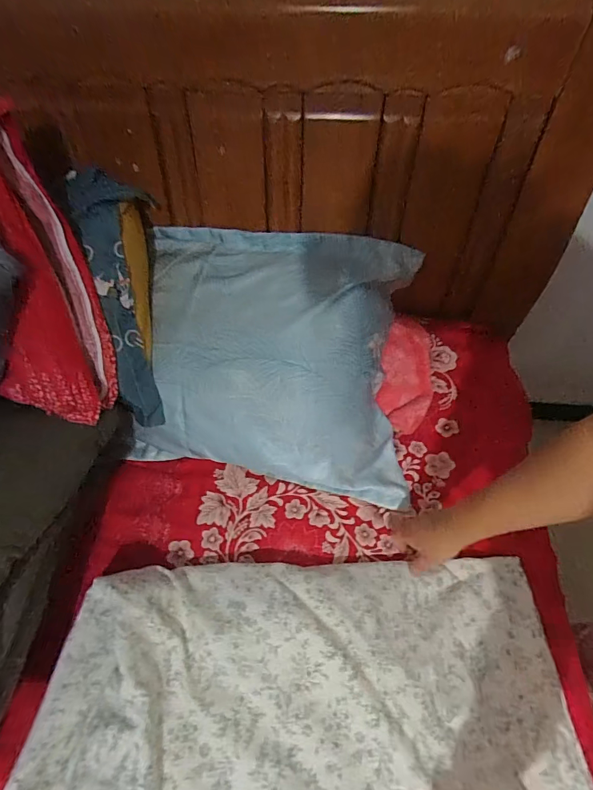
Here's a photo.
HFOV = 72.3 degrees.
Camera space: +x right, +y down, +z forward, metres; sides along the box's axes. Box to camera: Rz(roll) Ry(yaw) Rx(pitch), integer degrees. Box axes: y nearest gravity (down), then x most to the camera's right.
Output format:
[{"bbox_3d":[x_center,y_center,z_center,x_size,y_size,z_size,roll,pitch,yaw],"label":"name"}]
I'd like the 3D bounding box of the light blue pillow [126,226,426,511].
[{"bbox_3d":[-0.033,-0.070,0.733,0.491,0.089,0.473,6,81,0],"label":"light blue pillow"}]

